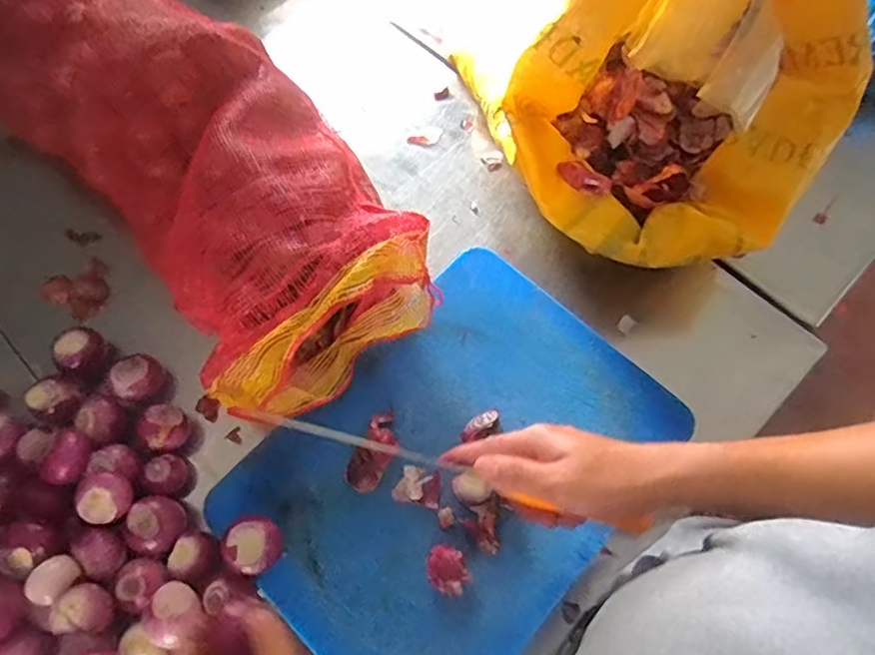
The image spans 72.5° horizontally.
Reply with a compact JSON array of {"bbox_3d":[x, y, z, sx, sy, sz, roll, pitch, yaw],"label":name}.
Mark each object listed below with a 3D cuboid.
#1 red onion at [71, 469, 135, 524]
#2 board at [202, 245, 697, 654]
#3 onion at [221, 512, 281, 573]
[{"bbox_3d":[-0.302,0.154,0.543,0.046,0.037,0.044,-1,68,1],"label":"red onion"},{"bbox_3d":[0.013,0.129,0.565,0.292,0.019,0.388,41,74,15],"label":"board"},{"bbox_3d":[-0.160,0.185,0.516,0.048,0.037,0.042,36,73,15],"label":"onion"}]

